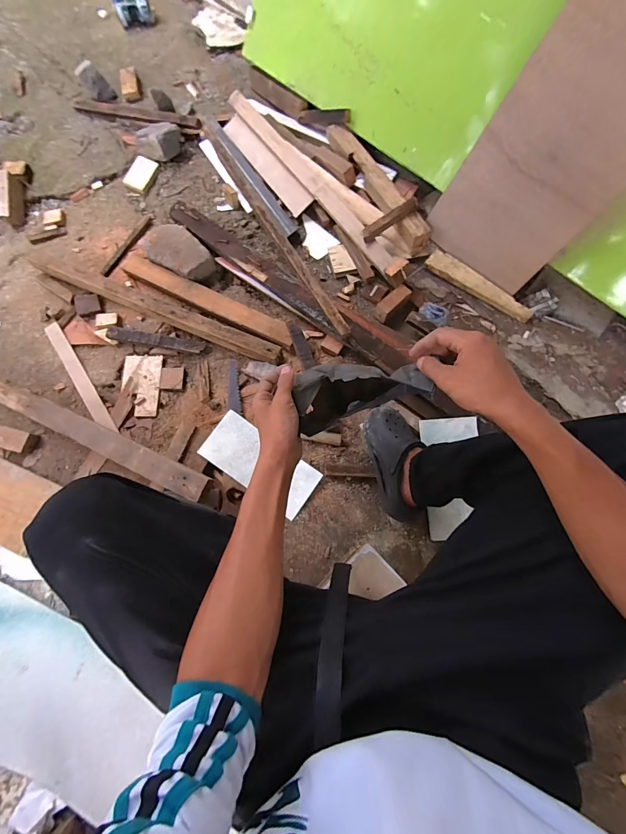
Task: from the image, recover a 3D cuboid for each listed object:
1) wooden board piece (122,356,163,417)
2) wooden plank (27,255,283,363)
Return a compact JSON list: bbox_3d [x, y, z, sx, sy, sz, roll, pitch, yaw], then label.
[{"bbox_3d":[-0.476,-0.087,0.957,0.101,0.014,0.177,-2,72,1],"label":"wooden board piece"},{"bbox_3d":[-0.454,-0.308,0.970,0.795,0.078,0.045,22,74,8],"label":"wooden plank"}]

